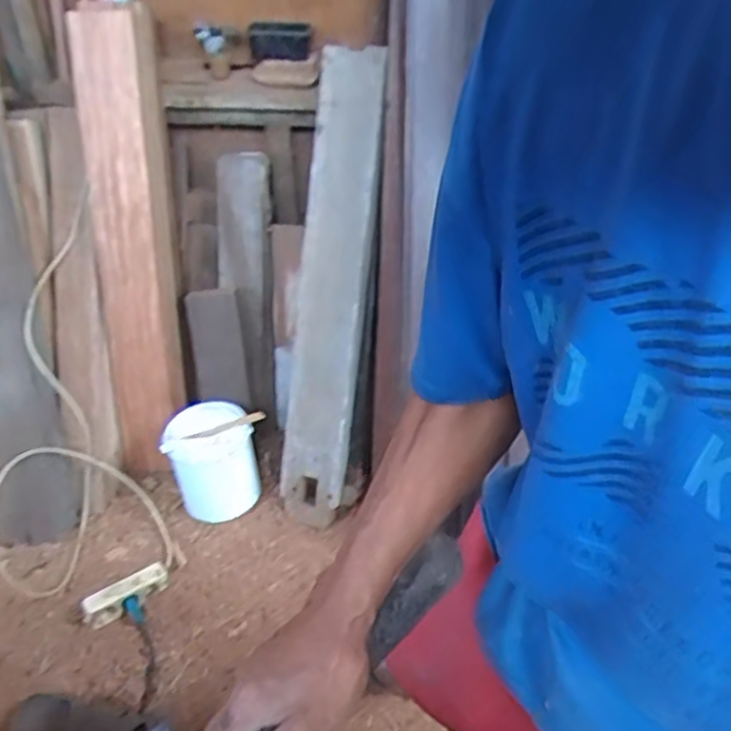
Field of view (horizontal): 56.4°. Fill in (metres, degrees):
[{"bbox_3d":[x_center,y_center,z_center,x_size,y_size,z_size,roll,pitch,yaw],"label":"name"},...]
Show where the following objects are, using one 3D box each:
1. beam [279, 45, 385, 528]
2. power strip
[{"bbox_3d":[-0.076,-0.158,1.442,0.149,0.965,0.075,7,7,7],"label":"beam"},{"bbox_3d":[-0.450,0.428,1.286,0.161,0.047,0.056,-26,47,-28],"label":"power strip"}]

